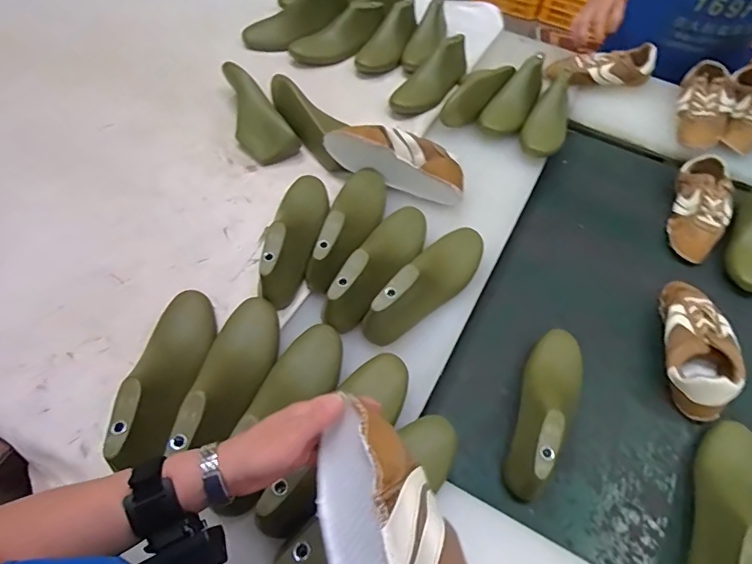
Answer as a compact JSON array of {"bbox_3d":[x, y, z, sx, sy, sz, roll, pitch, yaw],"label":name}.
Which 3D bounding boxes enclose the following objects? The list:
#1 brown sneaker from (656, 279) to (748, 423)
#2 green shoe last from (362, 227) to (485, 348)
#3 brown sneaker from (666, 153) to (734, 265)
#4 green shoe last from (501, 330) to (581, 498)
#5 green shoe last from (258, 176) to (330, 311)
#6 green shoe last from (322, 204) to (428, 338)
[{"bbox_3d":[0.496,0.092,0.741,0.097,0.072,0.246,14,56,7],"label":"brown sneaker"},{"bbox_3d":[0.080,-0.013,0.706,0.082,0.075,0.254,33,60,19],"label":"green shoe last"},{"bbox_3d":[0.622,-0.136,0.917,0.093,0.086,0.232,20,57,11],"label":"brown sneaker"},{"bbox_3d":[0.233,0.170,0.660,0.086,0.101,0.254,28,59,16],"label":"green shoe last"},{"bbox_3d":[-0.125,-0.086,0.743,0.075,0.082,0.252,7,55,3],"label":"green shoe last"},{"bbox_3d":[0.012,-0.030,0.721,0.087,0.101,0.254,25,46,14],"label":"green shoe last"}]

